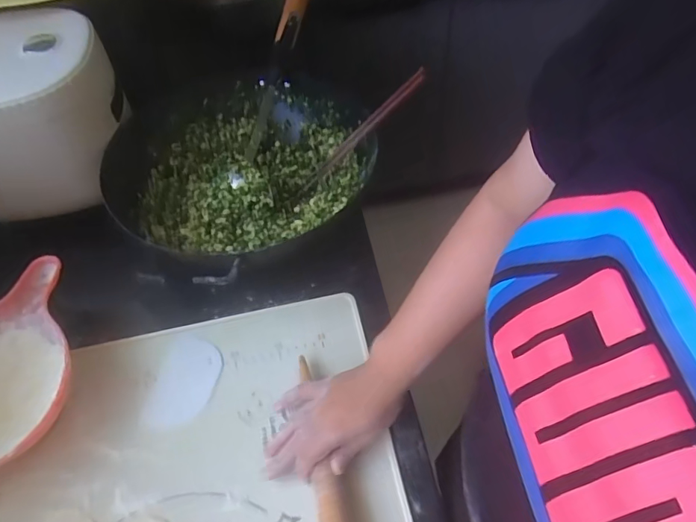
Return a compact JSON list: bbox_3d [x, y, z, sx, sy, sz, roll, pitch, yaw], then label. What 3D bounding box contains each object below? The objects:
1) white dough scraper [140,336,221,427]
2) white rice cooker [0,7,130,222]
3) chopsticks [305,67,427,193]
[{"bbox_3d":[-0.179,0.134,0.543,0.066,0.005,0.100,8,59,11],"label":"white dough scraper"},{"bbox_3d":[-0.408,-0.182,0.632,0.229,0.184,0.172,-8,54,-2],"label":"white rice cooker"},{"bbox_3d":[0.018,-0.162,0.625,0.206,0.014,0.020,-39,50,28],"label":"chopsticks"}]

